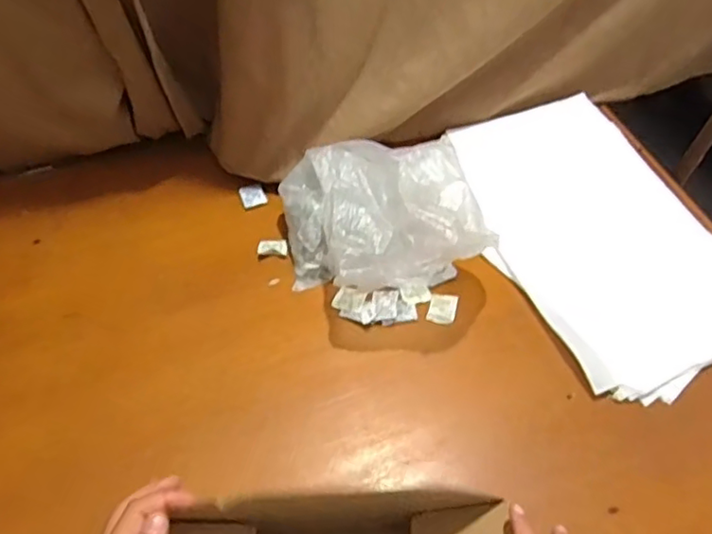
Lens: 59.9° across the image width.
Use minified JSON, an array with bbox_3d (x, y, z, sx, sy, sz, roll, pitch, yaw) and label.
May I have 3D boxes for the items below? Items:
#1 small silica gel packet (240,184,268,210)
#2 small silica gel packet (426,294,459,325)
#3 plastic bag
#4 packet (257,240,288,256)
[{"bbox_3d":[-0.129,-0.089,0.769,0.030,0.004,0.036,-20,59,-14],"label":"small silica gel packet"},{"bbox_3d":[0.096,0.045,0.684,0.030,0.004,0.039,14,58,8],"label":"small silica gel packet"},{"bbox_3d":[0.025,-0.047,0.657,0.196,0.144,0.198,-7,57,-6],"label":"plastic bag"},{"bbox_3d":[-0.098,-0.023,0.727,0.035,0.005,0.020,2,57,0],"label":"packet"}]

